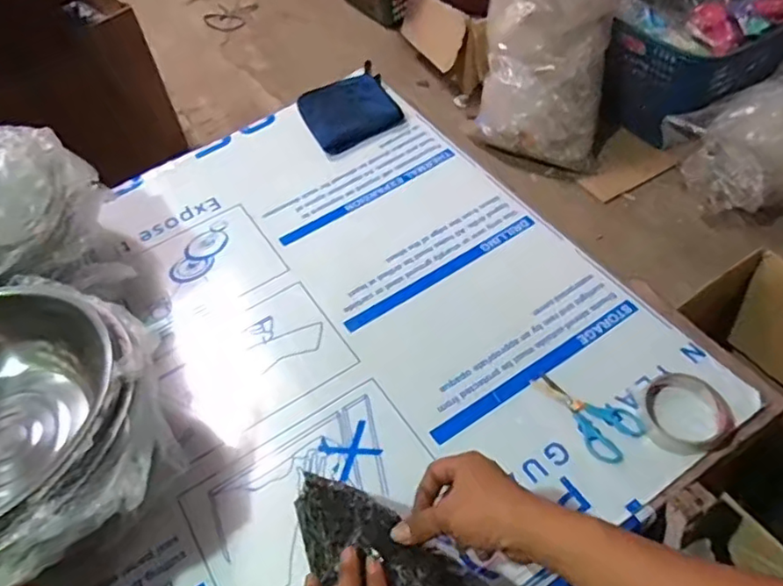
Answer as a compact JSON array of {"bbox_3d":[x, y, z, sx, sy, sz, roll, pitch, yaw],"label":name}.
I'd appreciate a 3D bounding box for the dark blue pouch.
[{"bbox_3d":[-0.069,-0.302,0.970,0.144,0.026,0.153,-23,55,-13],"label":"dark blue pouch"}]

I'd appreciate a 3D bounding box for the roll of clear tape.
[{"bbox_3d":[0.306,0.126,0.627,0.087,0.020,0.088,-2,53,3],"label":"roll of clear tape"}]

